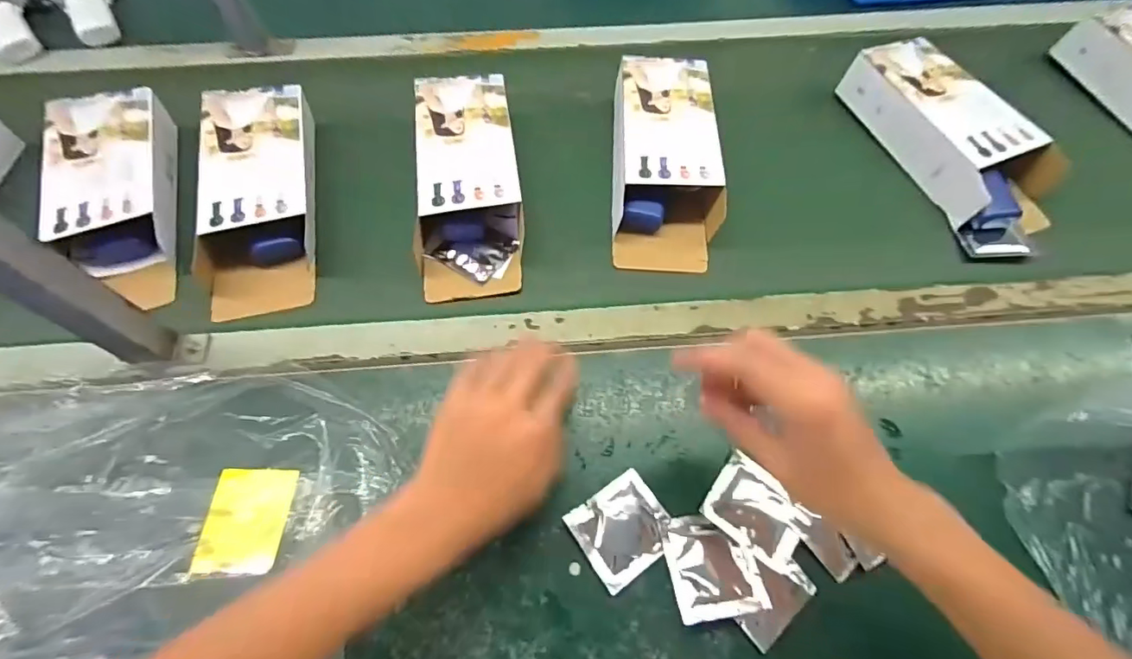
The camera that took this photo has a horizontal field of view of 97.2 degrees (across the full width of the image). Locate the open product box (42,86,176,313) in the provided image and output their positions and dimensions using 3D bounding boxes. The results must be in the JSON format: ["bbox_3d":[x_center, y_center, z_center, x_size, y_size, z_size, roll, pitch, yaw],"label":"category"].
[{"bbox_3d":[-0.466,-0.154,0.519,0.097,0.064,0.207,-17,63,-13],"label":"open product box"}]

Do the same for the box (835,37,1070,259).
[{"bbox_3d":[0.425,-0.204,0.539,0.119,0.063,0.267,-16,63,-12],"label":"box"}]

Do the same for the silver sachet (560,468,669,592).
[{"bbox_3d":[0.043,0.151,0.379,0.068,0.005,0.062,-30,66,-19],"label":"silver sachet"}]

